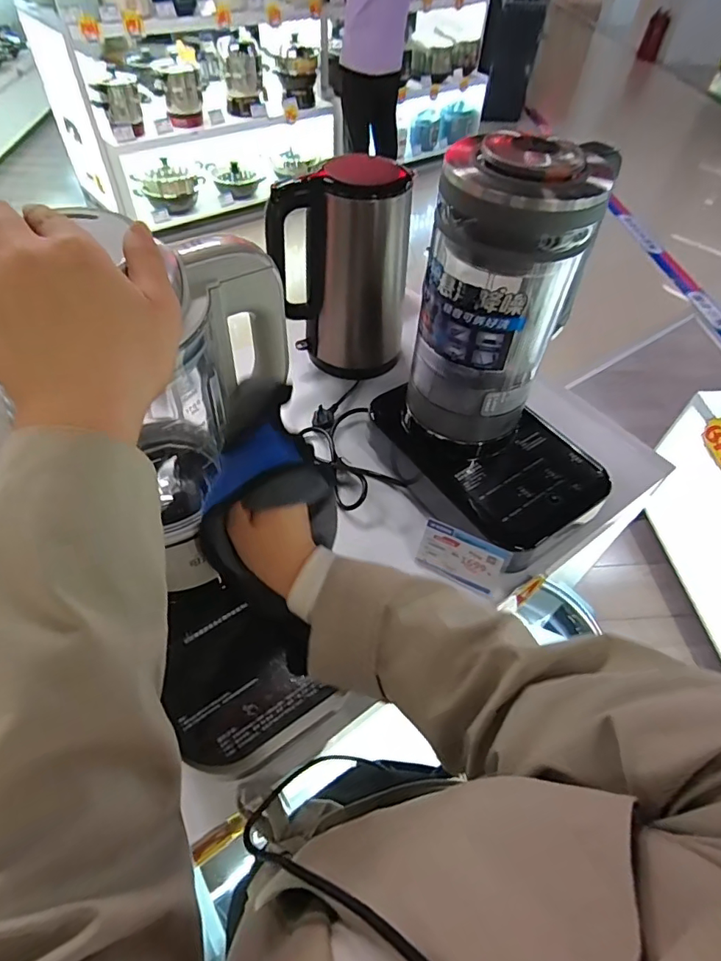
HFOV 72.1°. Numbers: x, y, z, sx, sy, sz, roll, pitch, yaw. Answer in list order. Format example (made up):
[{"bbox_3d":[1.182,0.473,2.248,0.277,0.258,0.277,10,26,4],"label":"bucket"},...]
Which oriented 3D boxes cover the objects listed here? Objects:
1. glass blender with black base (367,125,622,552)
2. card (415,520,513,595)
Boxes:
[{"bbox_3d":[0.175,-0.129,0.542,0.202,0.367,0.257,-25,57,-22],"label":"glass blender with black base"},{"bbox_3d":[0.119,0.091,0.584,0.100,0.068,0.008,23,30,14],"label":"card"}]

